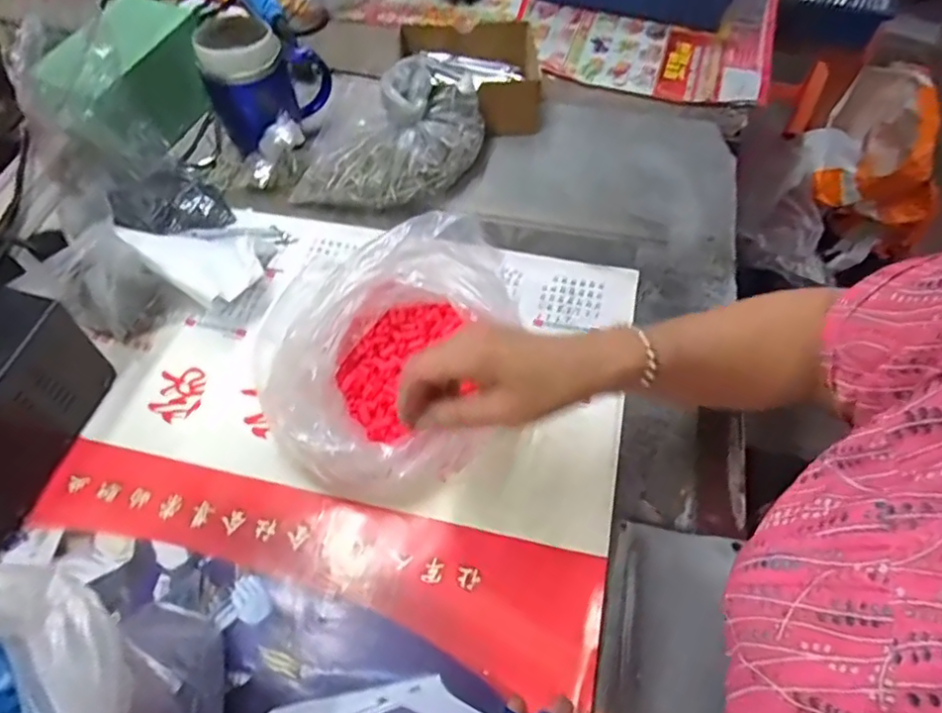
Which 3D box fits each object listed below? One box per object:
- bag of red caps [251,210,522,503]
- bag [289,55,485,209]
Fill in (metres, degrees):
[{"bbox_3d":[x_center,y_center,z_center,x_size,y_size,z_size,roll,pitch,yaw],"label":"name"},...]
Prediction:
[{"bbox_3d":[-0.050,-0.008,0.475,0.248,0.081,0.198,-31,64,-14],"label":"bag of red caps"},{"bbox_3d":[-0.089,-0.229,0.607,0.201,0.087,0.119,-3,61,0],"label":"bag"}]

